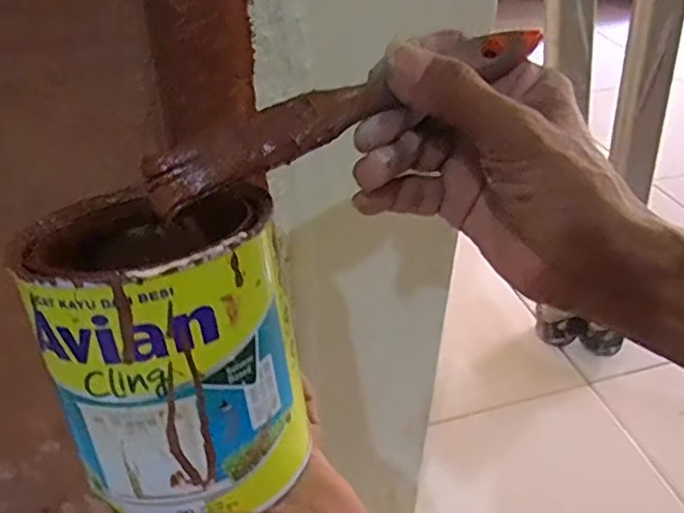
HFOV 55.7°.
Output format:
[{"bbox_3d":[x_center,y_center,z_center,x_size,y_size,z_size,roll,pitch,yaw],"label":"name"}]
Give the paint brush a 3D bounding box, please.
[{"bbox_3d":[0.002,-0.059,0.263,0.171,0.019,0.031,-23,37,-4],"label":"paint brush"}]

